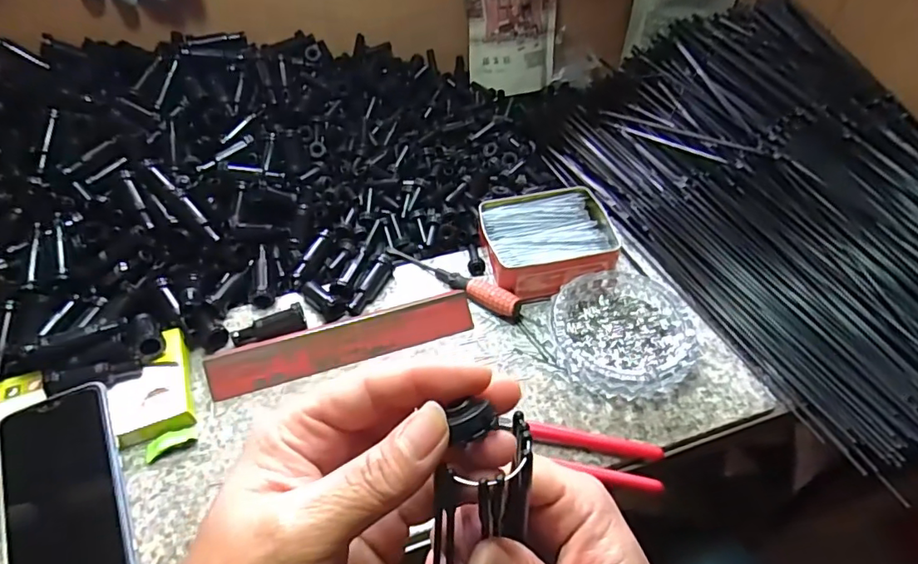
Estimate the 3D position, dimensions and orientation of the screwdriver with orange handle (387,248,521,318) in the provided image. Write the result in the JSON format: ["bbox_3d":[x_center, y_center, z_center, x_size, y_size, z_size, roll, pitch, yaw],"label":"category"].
[{"bbox_3d":[-0.009,-0.007,0.522,0.156,0.027,0.019,32,56,26],"label":"screwdriver with orange handle"}]

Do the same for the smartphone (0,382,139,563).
[{"bbox_3d":[-0.276,0.149,0.374,0.073,0.012,0.155,-20,63,-17],"label":"smartphone"}]

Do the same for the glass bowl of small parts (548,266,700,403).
[{"bbox_3d":[0.150,0.040,0.468,0.132,0.029,0.117,-17,50,-14],"label":"glass bowl of small parts"}]

